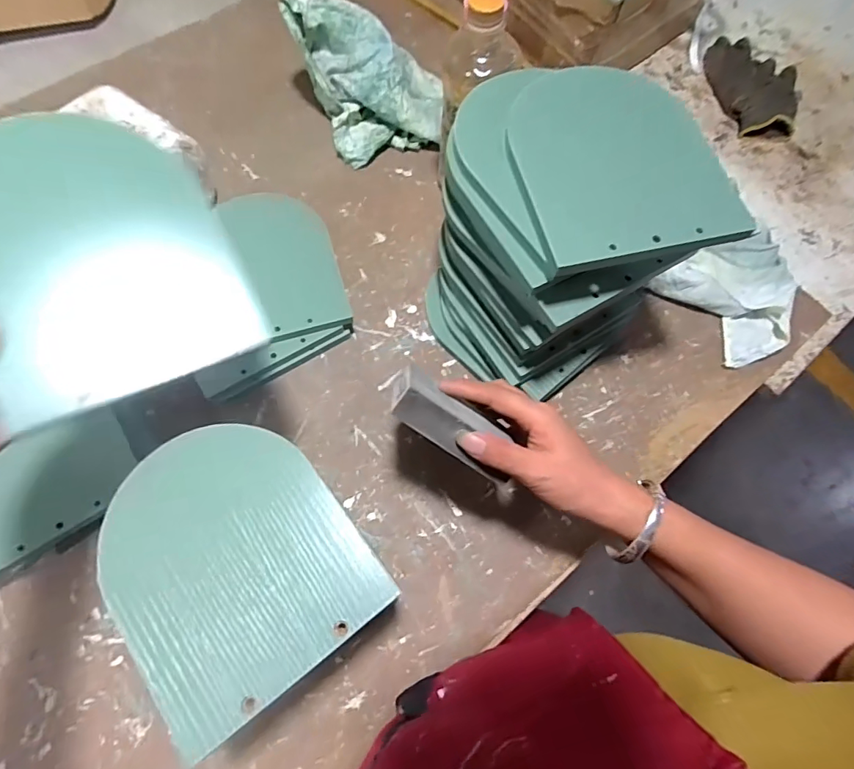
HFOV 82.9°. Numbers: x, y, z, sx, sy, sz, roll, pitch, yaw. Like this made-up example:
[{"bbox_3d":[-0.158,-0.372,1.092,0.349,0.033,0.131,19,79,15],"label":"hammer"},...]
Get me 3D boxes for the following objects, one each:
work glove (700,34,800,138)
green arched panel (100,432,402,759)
[{"bbox_3d":[0.462,-0.423,0.669,0.119,0.045,0.185,-1,70,-2],"label":"work glove"},{"bbox_3d":[-0.125,0.109,0.308,0.140,0.006,0.170,-35,75,-13],"label":"green arched panel"}]

